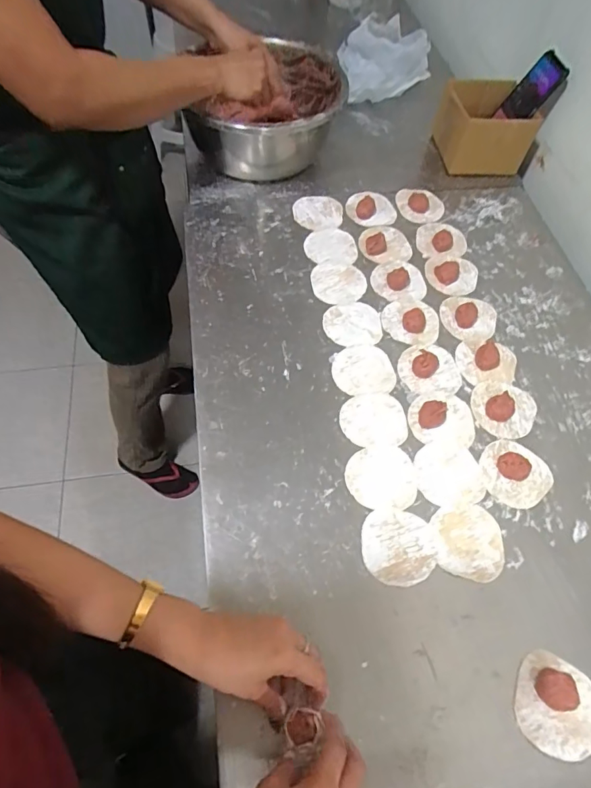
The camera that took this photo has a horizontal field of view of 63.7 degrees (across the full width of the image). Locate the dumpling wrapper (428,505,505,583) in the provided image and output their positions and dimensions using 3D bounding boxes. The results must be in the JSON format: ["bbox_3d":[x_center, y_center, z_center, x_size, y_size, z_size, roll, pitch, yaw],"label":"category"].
[{"bbox_3d":[0.191,0.164,0.525,0.077,0.004,0.079,-2,61,-5],"label":"dumpling wrapper"}]

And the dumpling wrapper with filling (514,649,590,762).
[{"bbox_3d":[0.251,0.293,0.446,0.080,0.018,0.080,1,61,-3],"label":"dumpling wrapper with filling"}]

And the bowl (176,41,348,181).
[{"bbox_3d":[-0.047,-0.472,0.816,0.235,0.137,0.246,4,61,-1],"label":"bowl"}]

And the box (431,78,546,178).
[{"bbox_3d":[0.332,-0.471,0.848,0.140,0.102,0.130,-2,61,-5],"label":"box"}]

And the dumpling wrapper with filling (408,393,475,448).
[{"bbox_3d":[0.186,0.027,0.599,0.081,0.023,0.074,9,61,1],"label":"dumpling wrapper with filling"}]

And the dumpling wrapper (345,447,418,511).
[{"bbox_3d":[0.101,0.097,0.556,0.080,0.004,0.076,1,61,-3],"label":"dumpling wrapper"}]

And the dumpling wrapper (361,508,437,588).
[{"bbox_3d":[0.111,0.165,0.519,0.076,0.004,0.080,1,61,-3],"label":"dumpling wrapper"}]

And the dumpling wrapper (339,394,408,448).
[{"bbox_3d":[0.098,0.033,0.598,0.082,0.004,0.073,-2,58,-3],"label":"dumpling wrapper"}]

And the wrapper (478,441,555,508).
[{"bbox_3d":[0.263,0.091,0.562,0.081,0.022,0.079,1,61,-3],"label":"wrapper"}]

